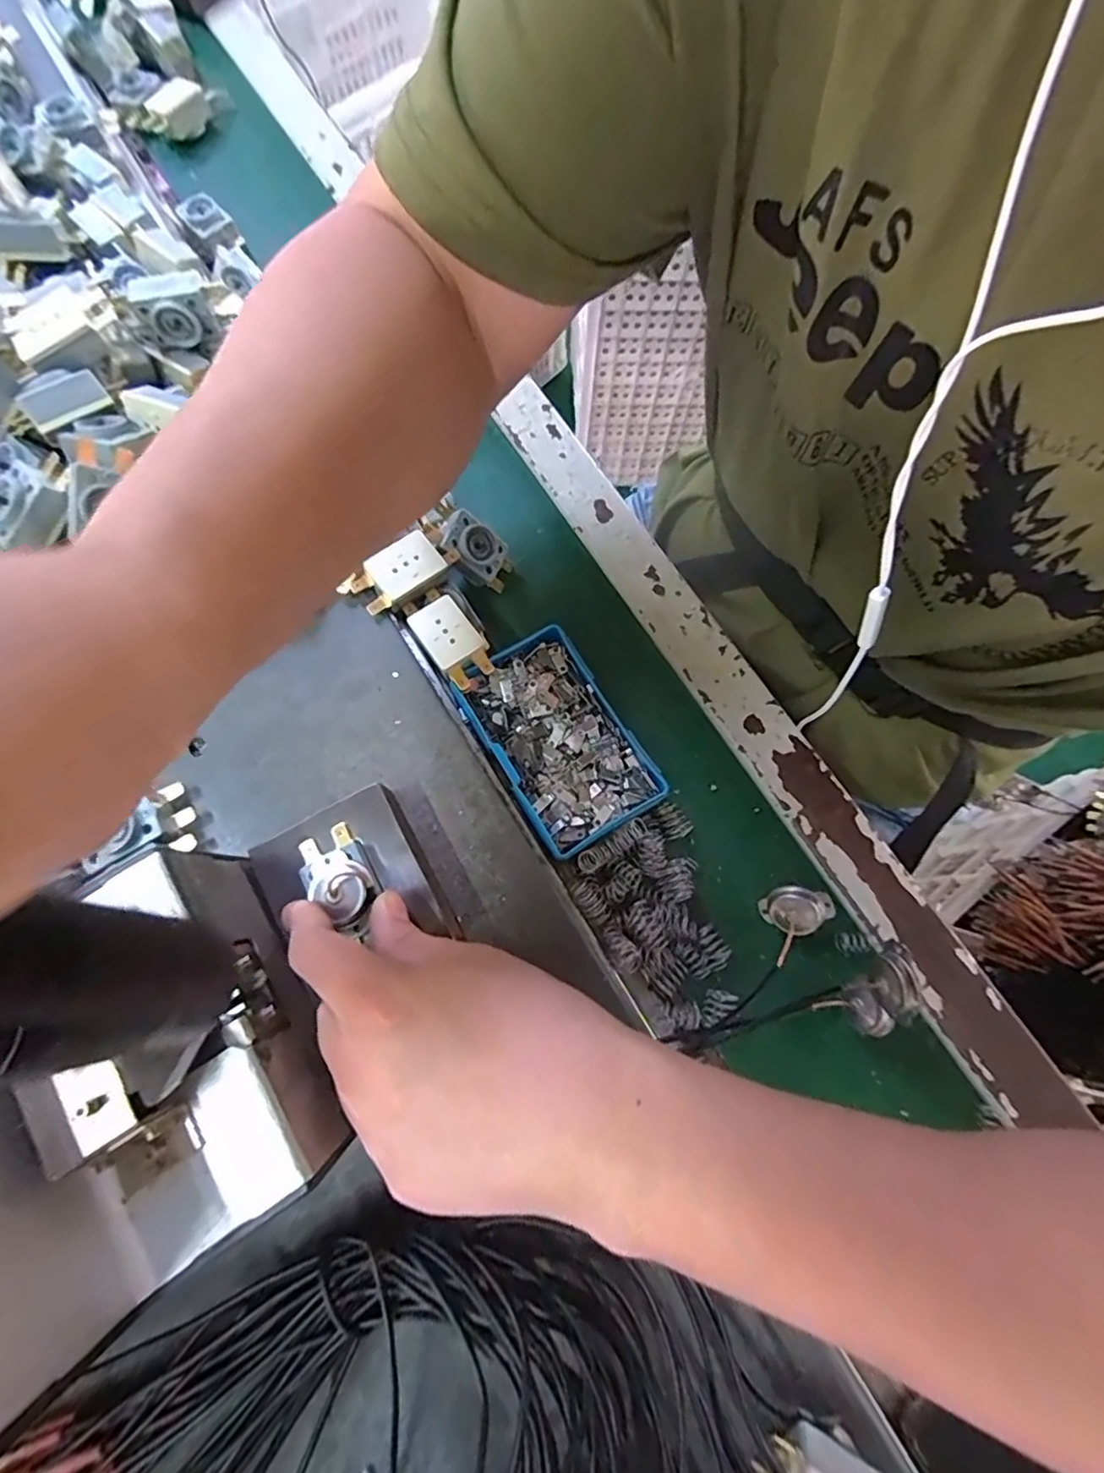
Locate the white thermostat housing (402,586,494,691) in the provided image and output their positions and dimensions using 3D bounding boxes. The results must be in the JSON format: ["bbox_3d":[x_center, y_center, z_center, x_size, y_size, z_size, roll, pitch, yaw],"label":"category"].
[{"bbox_3d":[-0.055,-0.056,0.328,0.033,0.014,0.056,-34,77,-10],"label":"white thermostat housing"}]

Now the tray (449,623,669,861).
[{"bbox_3d":[0.003,0.002,0.329,0.070,0.023,0.112,-31,77,-10],"label":"tray"}]

